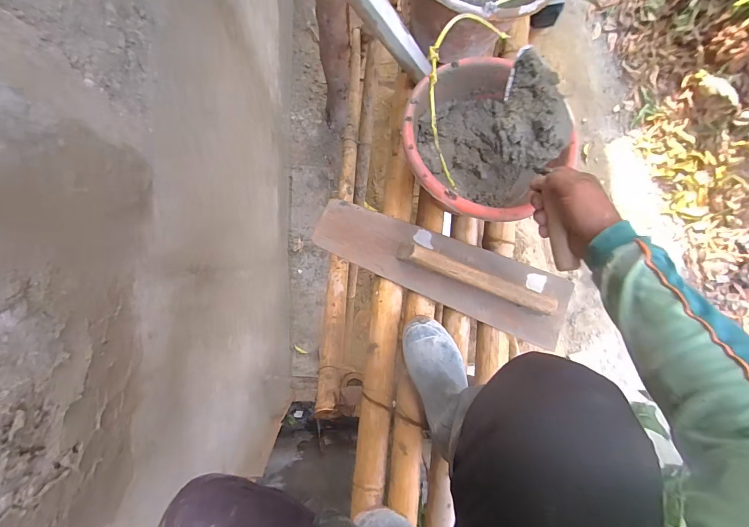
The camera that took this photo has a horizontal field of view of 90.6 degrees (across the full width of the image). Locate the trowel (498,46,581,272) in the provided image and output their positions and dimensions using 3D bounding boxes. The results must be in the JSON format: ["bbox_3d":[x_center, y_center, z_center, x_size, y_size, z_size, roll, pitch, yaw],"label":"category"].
[{"bbox_3d":[0.219,-0.137,0.490,0.079,0.053,0.291,-8,85,-5],"label":"trowel"}]

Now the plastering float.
[{"bbox_3d":[0.141,0.008,0.743,0.518,0.071,0.140,22,85,-3],"label":"plastering float"}]

